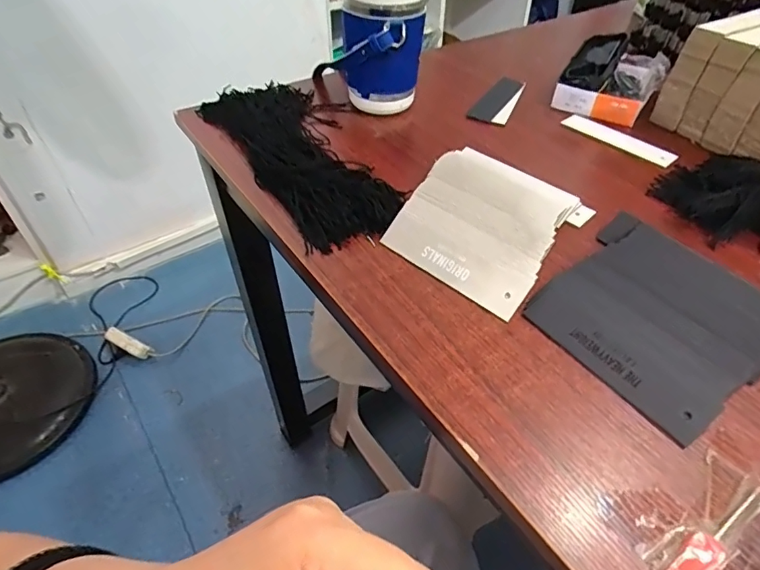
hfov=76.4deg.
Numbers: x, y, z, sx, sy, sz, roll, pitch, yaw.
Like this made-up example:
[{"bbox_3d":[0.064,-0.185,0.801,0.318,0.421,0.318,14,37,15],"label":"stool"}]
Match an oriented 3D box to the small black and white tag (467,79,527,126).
[{"bbox_3d":[0.148,-0.230,0.604,0.043,0.013,0.119,19,46,17],"label":"small black and white tag"}]

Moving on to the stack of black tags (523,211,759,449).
[{"bbox_3d":[0.189,0.016,0.338,0.133,0.031,0.144,-25,50,-25],"label":"stack of black tags"}]

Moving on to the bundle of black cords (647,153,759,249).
[{"bbox_3d":[0.309,-0.080,0.420,0.077,0.059,0.139,-26,50,-26],"label":"bundle of black cords"}]

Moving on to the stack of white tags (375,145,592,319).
[{"bbox_3d":[0.087,-0.055,0.410,0.131,0.026,0.156,27,49,24],"label":"stack of white tags"}]

